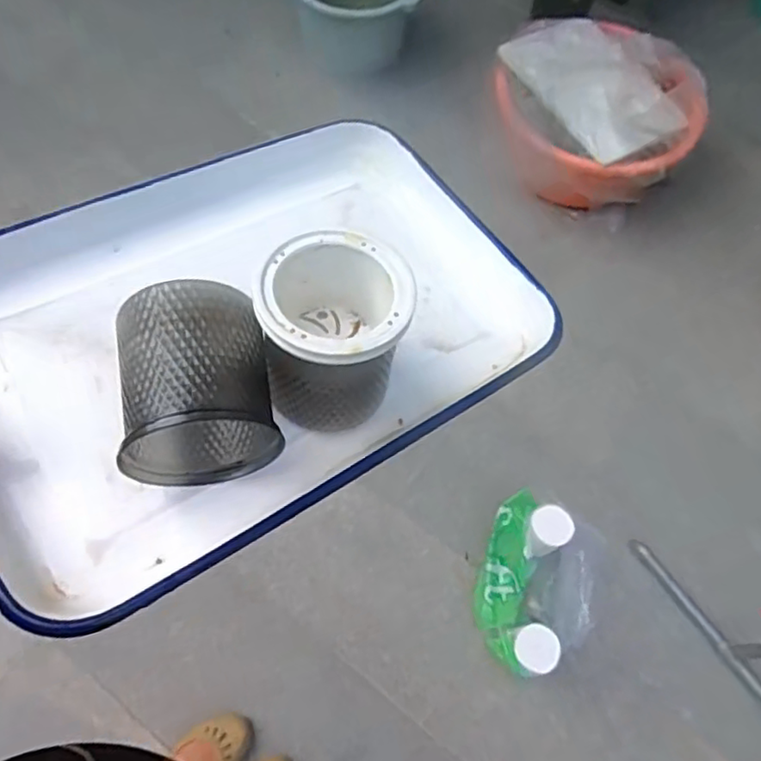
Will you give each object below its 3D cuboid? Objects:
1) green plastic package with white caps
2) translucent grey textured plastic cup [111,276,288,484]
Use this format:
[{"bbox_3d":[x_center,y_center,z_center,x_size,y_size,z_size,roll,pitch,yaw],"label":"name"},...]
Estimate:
[{"bbox_3d":[0.296,0.397,1.225,0.204,0.152,0.302,19,65,2],"label":"green plastic package with white caps"},{"bbox_3d":[-0.125,0.004,0.431,0.098,0.094,0.108,-10,67,-11],"label":"translucent grey textured plastic cup"}]

